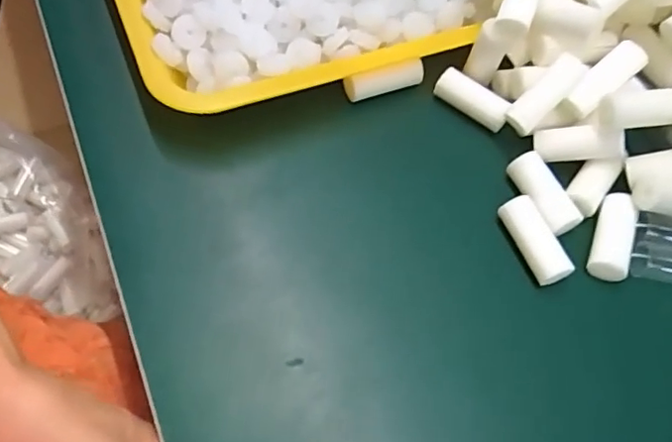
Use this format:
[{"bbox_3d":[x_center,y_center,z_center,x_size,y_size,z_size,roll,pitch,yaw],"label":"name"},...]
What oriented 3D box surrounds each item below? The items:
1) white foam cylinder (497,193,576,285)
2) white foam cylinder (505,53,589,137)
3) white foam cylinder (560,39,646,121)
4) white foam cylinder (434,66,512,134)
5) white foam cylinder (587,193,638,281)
[{"bbox_3d":[0.113,0.010,0.321,0.018,0.016,0.052,-18,64,-13],"label":"white foam cylinder"},{"bbox_3d":[0.129,-0.077,0.347,0.019,0.054,0.016,50,25,21],"label":"white foam cylinder"},{"bbox_3d":[0.163,-0.086,0.347,0.053,0.018,0.020,-43,68,11],"label":"white foam cylinder"},{"bbox_3d":[0.089,-0.080,0.368,0.050,0.016,0.016,38,66,16],"label":"white foam cylinder"},{"bbox_3d":[0.160,0.008,0.326,0.019,0.017,0.051,20,62,7],"label":"white foam cylinder"}]

